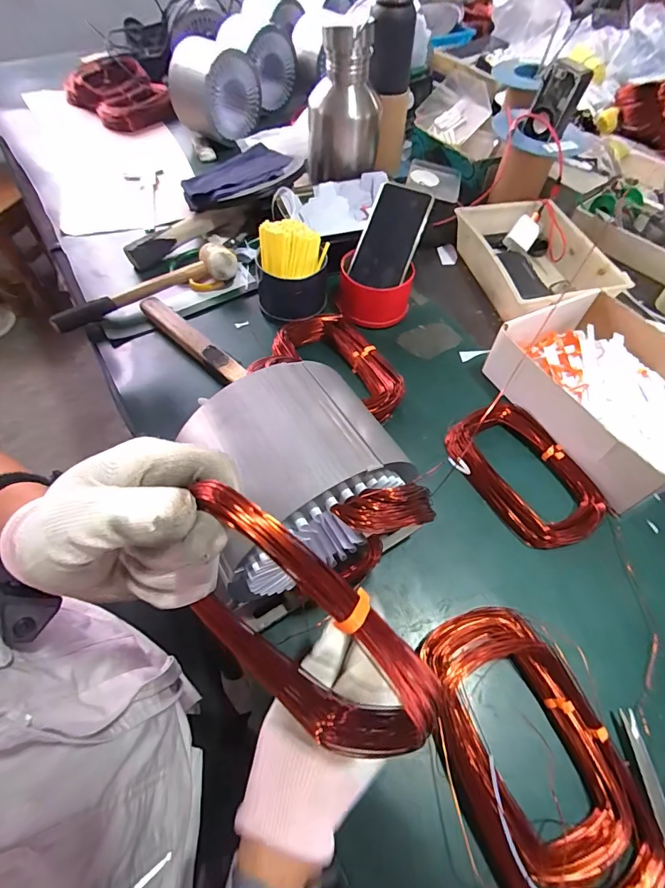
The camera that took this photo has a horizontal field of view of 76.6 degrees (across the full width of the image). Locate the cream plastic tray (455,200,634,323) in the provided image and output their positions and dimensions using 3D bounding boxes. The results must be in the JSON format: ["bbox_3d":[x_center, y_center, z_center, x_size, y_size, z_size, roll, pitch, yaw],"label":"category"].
[{"bbox_3d":[0.311,-0.283,0.653,0.172,0.064,0.244,-9,58,-7],"label":"cream plastic tray"}]

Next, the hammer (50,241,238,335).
[{"bbox_3d":[-0.259,-0.220,0.595,0.258,0.056,0.044,-24,61,-16],"label":"hammer"}]

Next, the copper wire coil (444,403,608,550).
[{"bbox_3d":[0.214,0.030,0.468,0.112,0.023,0.173,-29,62,-19],"label":"copper wire coil"}]

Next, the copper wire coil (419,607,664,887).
[{"bbox_3d":[0.150,0.235,0.324,0.123,0.033,0.199,-18,59,-13],"label":"copper wire coil"}]

